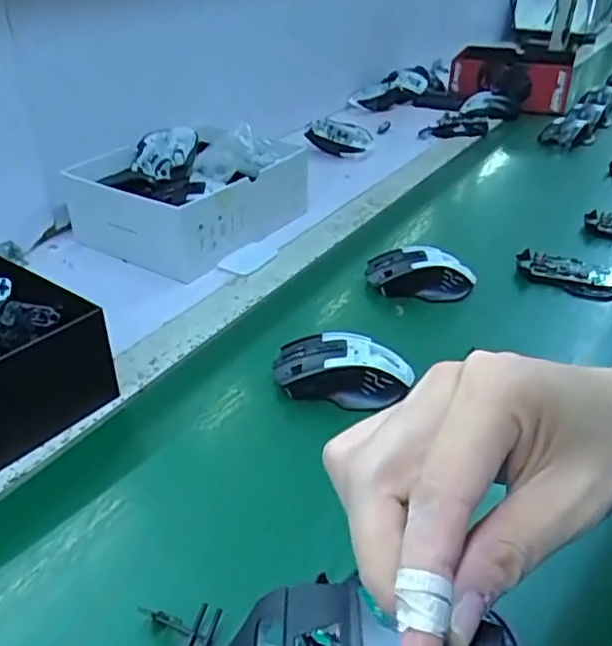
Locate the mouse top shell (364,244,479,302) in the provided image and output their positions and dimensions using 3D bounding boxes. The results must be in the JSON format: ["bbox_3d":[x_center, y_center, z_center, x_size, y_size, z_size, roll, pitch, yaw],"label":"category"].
[{"bbox_3d":[0.122,-0.053,0.661,0.111,0.042,0.058,4,33,5],"label":"mouse top shell"}]

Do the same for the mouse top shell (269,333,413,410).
[{"bbox_3d":[0.030,0.041,0.519,0.113,0.041,0.062,4,33,5],"label":"mouse top shell"}]

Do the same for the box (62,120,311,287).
[{"bbox_3d":[-0.133,-0.166,0.787,0.229,0.093,0.251,20,38,27],"label":"box"}]

